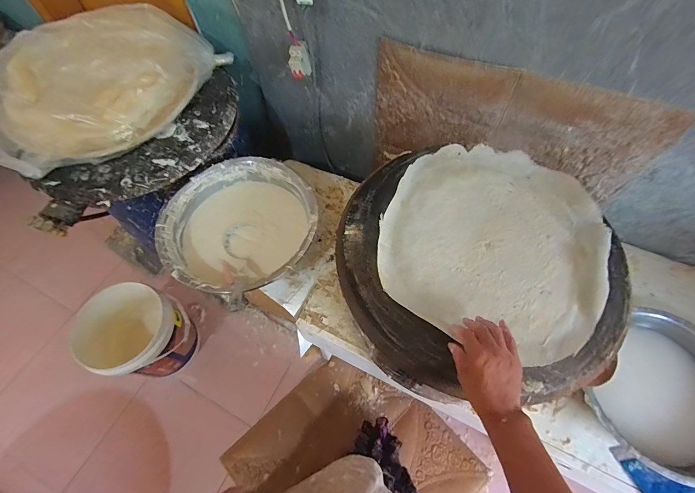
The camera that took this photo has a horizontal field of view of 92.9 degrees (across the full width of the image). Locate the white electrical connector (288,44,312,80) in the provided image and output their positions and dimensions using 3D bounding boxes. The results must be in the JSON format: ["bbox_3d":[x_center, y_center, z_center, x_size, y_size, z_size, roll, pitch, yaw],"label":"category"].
[{"bbox_3d":[-0.135,-0.522,0.937,0.060,0.077,0.047,-8,62,-2],"label":"white electrical connector"}]

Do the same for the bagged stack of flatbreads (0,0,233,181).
[{"bbox_3d":[-0.707,-0.478,0.933,0.457,0.159,0.646,33,68,17],"label":"bagged stack of flatbreads"}]

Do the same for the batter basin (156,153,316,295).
[{"bbox_3d":[-0.290,-0.049,0.948,0.402,0.151,0.417,-1,62,2],"label":"batter basin"}]

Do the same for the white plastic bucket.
[{"bbox_3d":[-0.800,0.348,1.297,0.344,0.354,0.315,-1,62,2],"label":"white plastic bucket"}]

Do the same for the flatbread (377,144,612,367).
[{"bbox_3d":[0.282,-0.023,0.648,0.399,0.026,0.417,23,65,13],"label":"flatbread"}]

